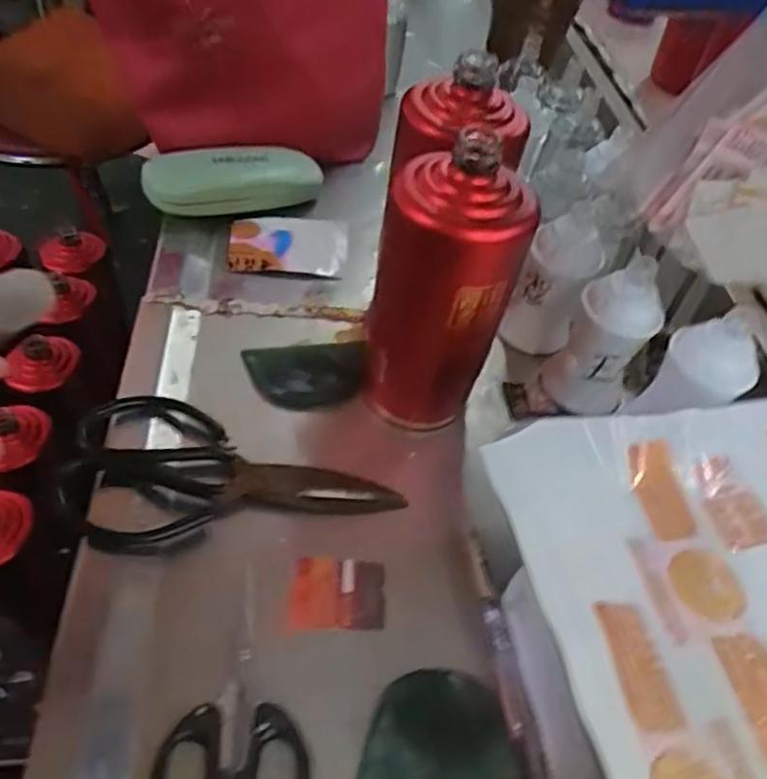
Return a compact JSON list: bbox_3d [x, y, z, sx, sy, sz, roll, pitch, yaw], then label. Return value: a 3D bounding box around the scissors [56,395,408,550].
[{"bbox_3d":[-0.087,0.051,0.406,0.193,0.030,0.098,7,48,-11],"label":"scissors"}]

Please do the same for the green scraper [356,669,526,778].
[{"bbox_3d":[0.027,0.168,0.323,0.078,0.004,0.057,2,49,-5],"label":"green scraper"}]

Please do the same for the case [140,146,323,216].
[{"bbox_3d":[-0.130,-0.184,0.578,0.160,0.042,0.054,-14,49,-27],"label":"case"}]

